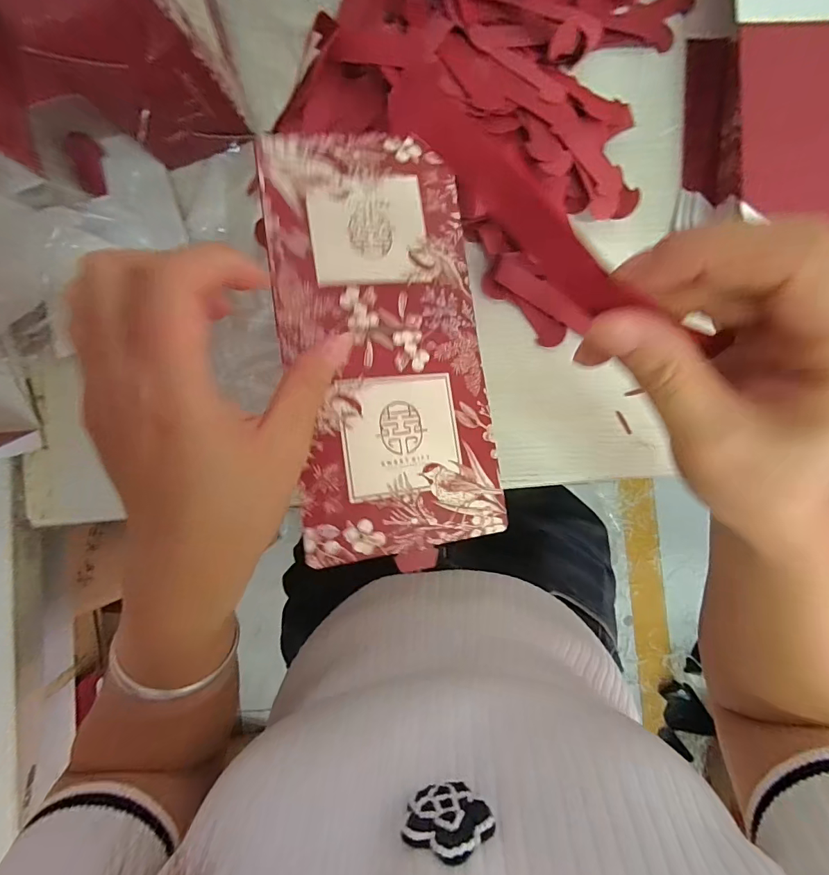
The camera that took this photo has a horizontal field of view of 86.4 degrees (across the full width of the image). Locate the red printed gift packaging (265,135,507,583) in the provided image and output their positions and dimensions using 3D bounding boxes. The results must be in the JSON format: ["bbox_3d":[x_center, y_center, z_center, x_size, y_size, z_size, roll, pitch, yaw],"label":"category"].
[{"bbox_3d":[-0.014,-0.050,0.218,0.098,0.010,0.206,-6,86,-17],"label":"red printed gift packaging"}]

